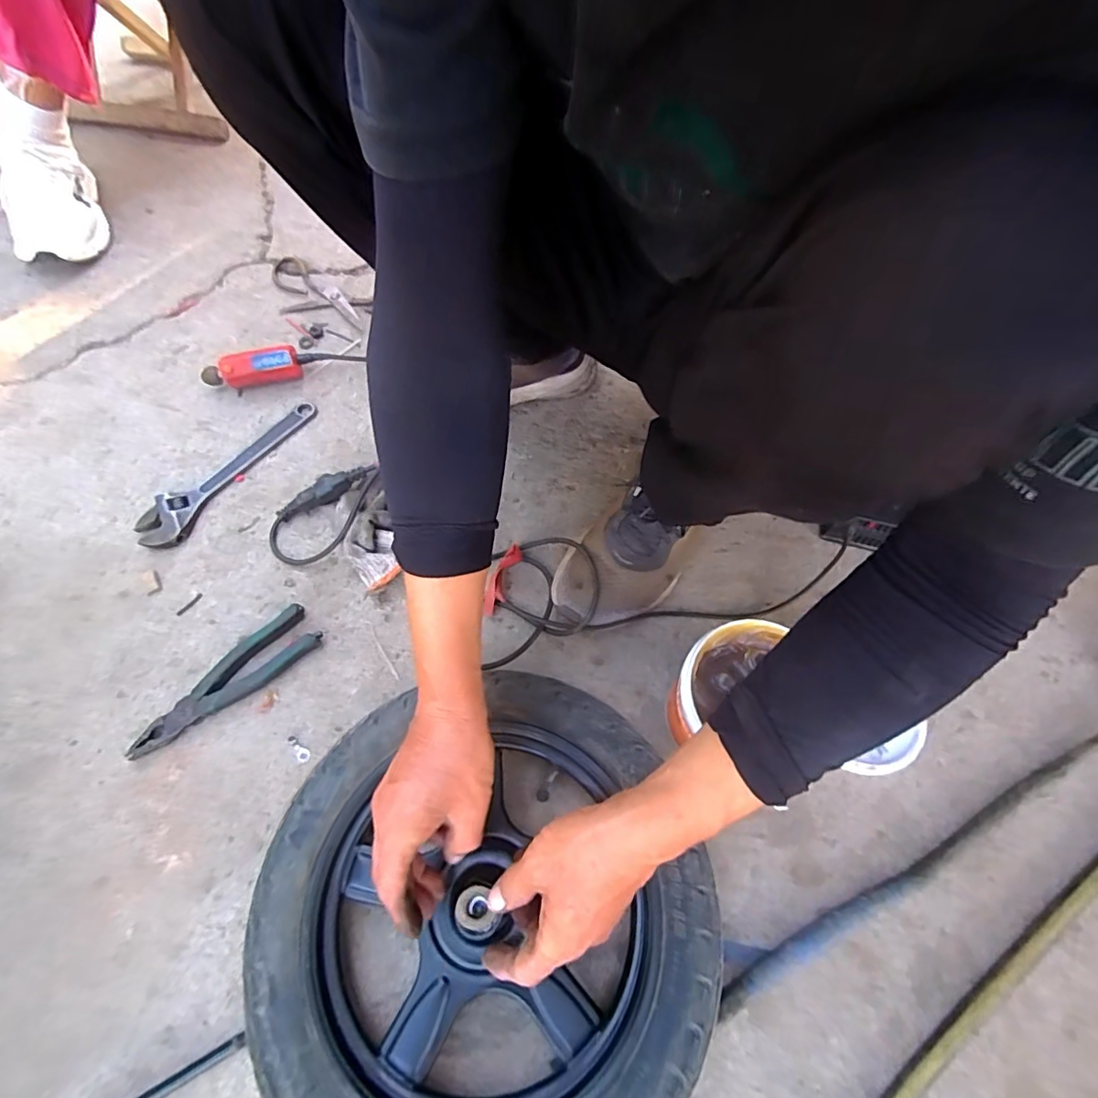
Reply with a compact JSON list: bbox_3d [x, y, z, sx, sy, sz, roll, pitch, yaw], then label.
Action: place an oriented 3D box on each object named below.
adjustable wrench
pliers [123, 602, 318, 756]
[{"bbox_3d":[-0.390,-0.103,0.624,0.050,0.019,0.248,28,67,11],"label":"adjustable wrench"},{"bbox_3d":[-0.322,0.128,0.510,0.184,0.020,0.061,-39,71,-18],"label":"pliers"}]

